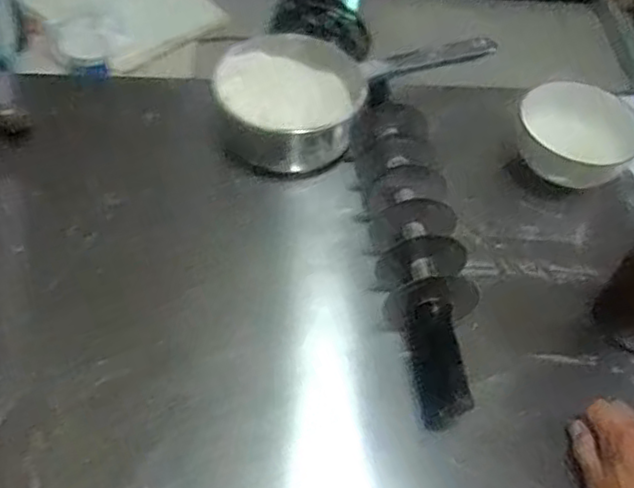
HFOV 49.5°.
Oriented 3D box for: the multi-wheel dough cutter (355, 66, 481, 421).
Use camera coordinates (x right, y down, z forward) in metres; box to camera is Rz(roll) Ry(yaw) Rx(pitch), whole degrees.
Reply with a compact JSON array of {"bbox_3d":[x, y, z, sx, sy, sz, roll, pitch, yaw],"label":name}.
[{"bbox_3d":[0.091,-0.014,0.684,0.085,0.087,0.400,-3,50,-7],"label":"multi-wheel dough cutter"}]

